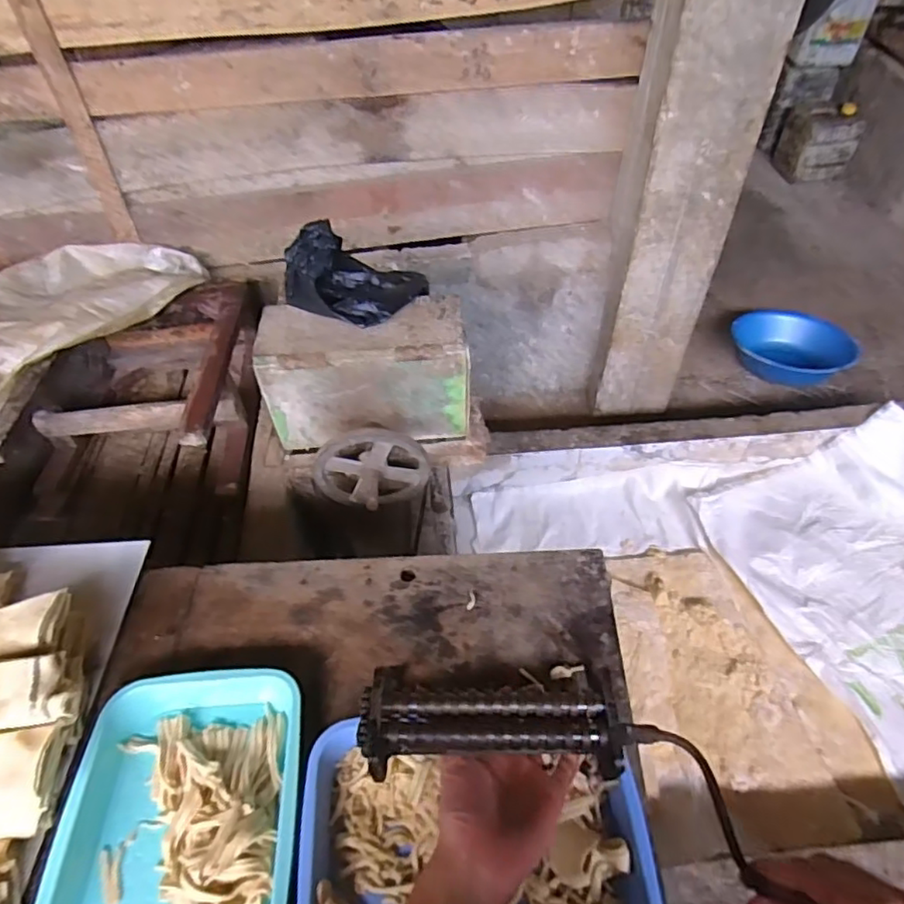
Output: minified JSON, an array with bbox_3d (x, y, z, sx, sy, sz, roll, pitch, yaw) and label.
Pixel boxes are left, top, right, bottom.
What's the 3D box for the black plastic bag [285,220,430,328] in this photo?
[{"bbox_3d":[-0.171,-0.295,1.014,0.222,0.075,0.172,16,53,13],"label":"black plastic bag"}]

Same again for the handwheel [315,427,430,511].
[{"bbox_3d":[-0.134,0.055,1.035,0.194,0.183,0.090,2,47,-10],"label":"handwheel"}]

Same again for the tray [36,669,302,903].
[{"bbox_3d":[-0.259,0.368,0.580,0.216,0.060,0.312,-4,51,-3],"label":"tray"}]

